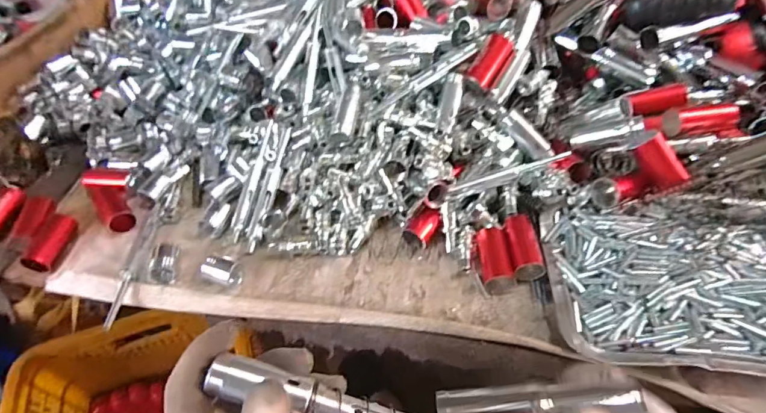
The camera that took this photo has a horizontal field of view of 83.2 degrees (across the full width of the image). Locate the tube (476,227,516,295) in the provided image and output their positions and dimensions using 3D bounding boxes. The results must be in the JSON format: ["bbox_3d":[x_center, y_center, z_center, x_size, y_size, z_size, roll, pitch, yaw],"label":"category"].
[{"bbox_3d":[0.112,0.053,0.439,0.029,0.022,0.068,-3,49,0],"label":"tube"}]

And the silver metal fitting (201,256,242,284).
[{"bbox_3d":[-0.164,0.067,0.441,0.034,0.024,0.026,10,50,12],"label":"silver metal fitting"}]

